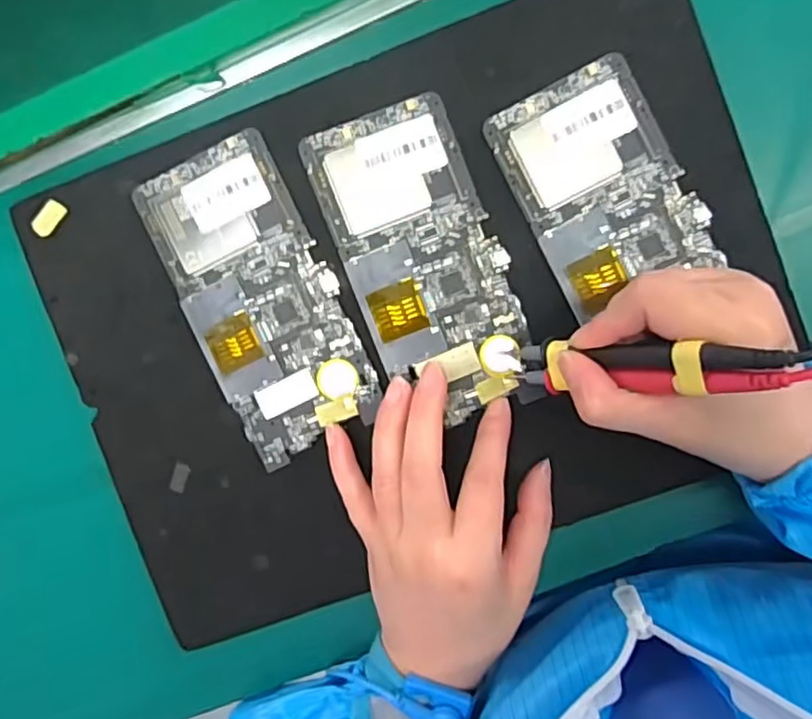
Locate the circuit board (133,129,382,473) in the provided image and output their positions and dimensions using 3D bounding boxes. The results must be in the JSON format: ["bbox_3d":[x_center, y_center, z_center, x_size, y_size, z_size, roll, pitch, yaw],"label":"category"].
[{"bbox_3d":[-0.072,-0.031,0.331,0.072,0.005,0.152,-25,91,5],"label":"circuit board"}]

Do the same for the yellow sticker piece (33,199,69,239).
[{"bbox_3d":[-0.183,-0.072,0.342,0.011,0.004,0.019,39,96,-1],"label":"yellow sticker piece"}]

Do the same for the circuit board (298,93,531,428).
[{"bbox_3d":[0.009,-0.047,0.322,0.072,0.013,0.148,-20,94,5],"label":"circuit board"}]

